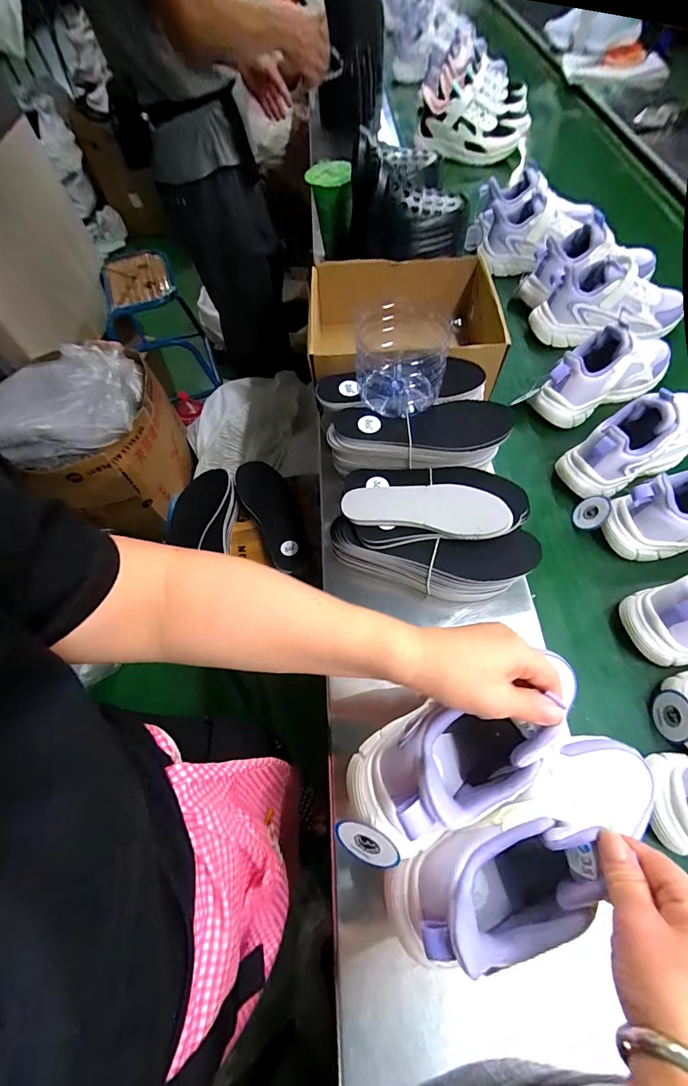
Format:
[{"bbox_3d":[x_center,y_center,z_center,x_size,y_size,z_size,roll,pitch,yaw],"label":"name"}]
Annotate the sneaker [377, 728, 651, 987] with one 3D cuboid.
[{"bbox_3d":[0.150,0.215,0.295,0.232,0.098,0.070,-18,61,-22],"label":"sneaker"}]

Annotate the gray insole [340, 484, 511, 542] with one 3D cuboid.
[{"bbox_3d":[0.088,-0.037,0.451,0.176,0.013,0.069,0,54,8],"label":"gray insole"}]

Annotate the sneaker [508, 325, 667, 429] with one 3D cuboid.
[{"bbox_3d":[0.386,-0.262,0.594,0.226,0.120,0.105,-24,63,-9],"label":"sneaker"}]

